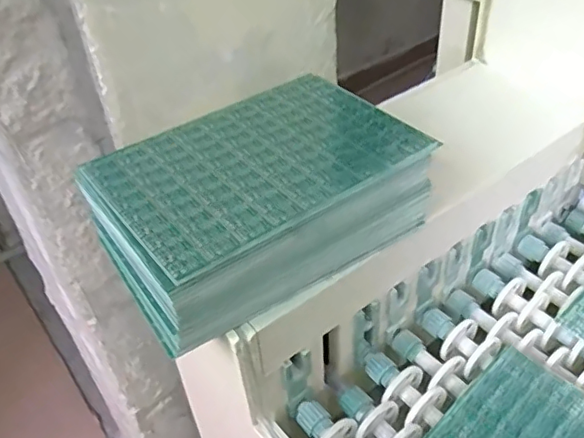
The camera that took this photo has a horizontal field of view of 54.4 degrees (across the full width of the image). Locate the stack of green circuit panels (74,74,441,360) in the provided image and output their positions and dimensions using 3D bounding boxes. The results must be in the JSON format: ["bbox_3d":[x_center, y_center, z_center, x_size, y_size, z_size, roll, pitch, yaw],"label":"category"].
[{"bbox_3d":[-0.023,-0.015,0.399,0.213,0.069,0.146,-28,45,-24],"label":"stack of green circuit panels"}]

